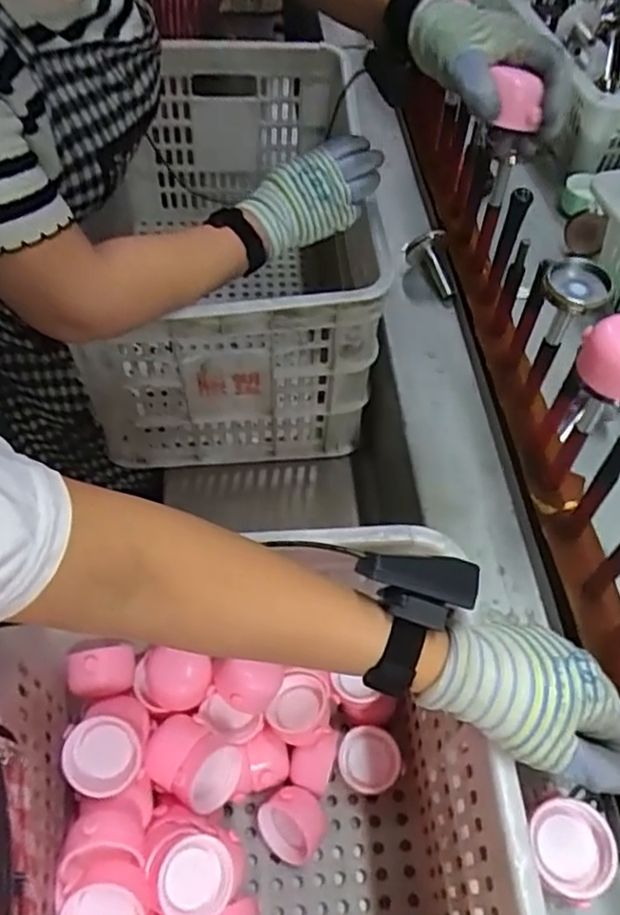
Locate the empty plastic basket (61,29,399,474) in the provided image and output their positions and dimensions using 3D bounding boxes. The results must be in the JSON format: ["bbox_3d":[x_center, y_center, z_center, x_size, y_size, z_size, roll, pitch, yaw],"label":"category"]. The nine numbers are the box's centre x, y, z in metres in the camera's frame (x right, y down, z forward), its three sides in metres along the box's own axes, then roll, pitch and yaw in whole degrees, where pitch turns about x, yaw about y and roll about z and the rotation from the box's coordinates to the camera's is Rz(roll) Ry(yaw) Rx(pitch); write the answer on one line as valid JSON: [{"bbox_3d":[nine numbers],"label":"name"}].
[{"bbox_3d":[-0.100,-0.274,0.886,0.327,0.279,0.521,-3,57,-3],"label":"empty plastic basket"}]

